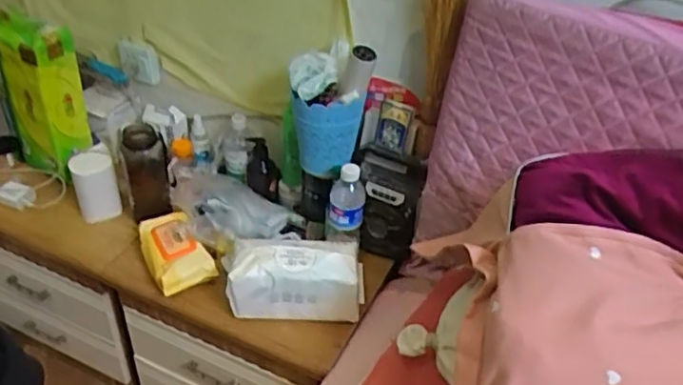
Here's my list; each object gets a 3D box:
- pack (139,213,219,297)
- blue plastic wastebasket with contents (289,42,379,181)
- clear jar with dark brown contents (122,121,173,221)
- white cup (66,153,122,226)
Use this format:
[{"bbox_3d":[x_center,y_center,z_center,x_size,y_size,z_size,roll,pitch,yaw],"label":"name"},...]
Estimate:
[{"bbox_3d":[-0.314,0.109,1.153,0.104,0.062,0.177,-19,43,-26],"label":"pack"},{"bbox_3d":[-0.023,-0.156,1.128,0.139,0.228,0.138,0,38,-5],"label":"blue plastic wastebasket with contents"},{"bbox_3d":[-0.380,-0.037,1.207,0.083,0.167,0.096,-10,40,-16],"label":"clear jar with dark brown contents"},{"bbox_3d":[-0.494,-0.006,1.241,0.080,0.127,0.086,2,38,-2],"label":"white cup"}]

